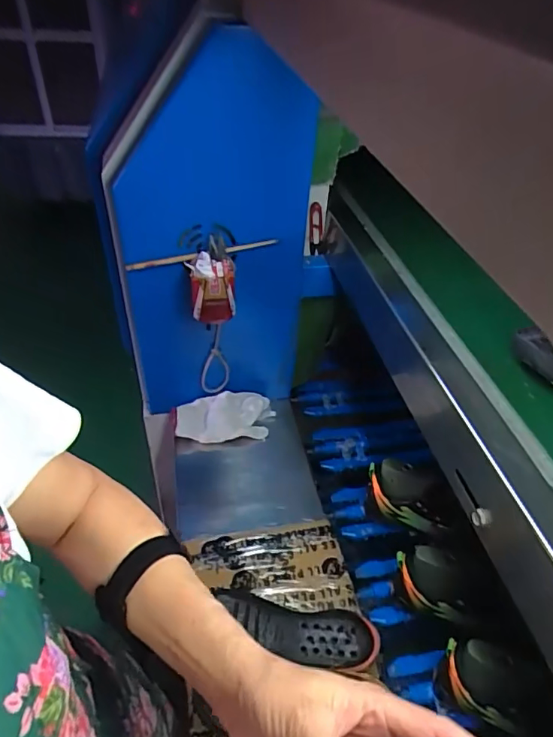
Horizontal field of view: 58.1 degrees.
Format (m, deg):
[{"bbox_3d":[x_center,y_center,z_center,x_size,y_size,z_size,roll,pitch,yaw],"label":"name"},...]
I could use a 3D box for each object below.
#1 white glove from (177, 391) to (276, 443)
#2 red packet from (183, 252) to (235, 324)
[{"bbox_3d":[-0.097,0.096,0.941,0.181,0.031,0.090,-7,67,-11],"label":"white glove"},{"bbox_3d":[-0.099,-0.120,0.757,0.068,0.092,0.057,-3,43,-9],"label":"red packet"}]

